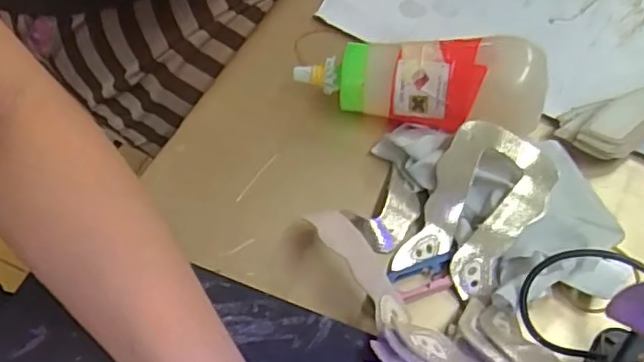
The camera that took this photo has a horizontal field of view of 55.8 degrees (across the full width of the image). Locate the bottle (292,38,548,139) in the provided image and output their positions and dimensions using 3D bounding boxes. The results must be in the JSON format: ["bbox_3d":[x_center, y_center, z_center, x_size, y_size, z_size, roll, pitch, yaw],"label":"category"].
[{"bbox_3d":[0.062,-0.060,0.391,0.160,0.060,0.052,10,57,2],"label":"bottle"}]

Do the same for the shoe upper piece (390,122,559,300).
[{"bbox_3d":[0.093,0.017,0.361,0.064,0.011,0.101,26,81,18],"label":"shoe upper piece"}]

